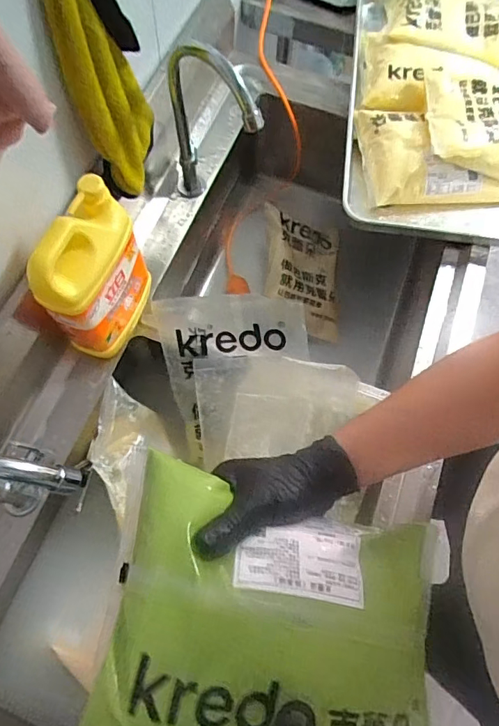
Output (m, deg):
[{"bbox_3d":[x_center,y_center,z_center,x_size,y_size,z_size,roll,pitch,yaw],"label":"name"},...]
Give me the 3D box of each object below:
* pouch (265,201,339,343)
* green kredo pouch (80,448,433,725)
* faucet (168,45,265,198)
[{"bbox_3d":[0.105,-0.185,0.927,0.165,0.042,0.249,17,63,-27],"label":"pouch"},{"bbox_3d":[0.020,0.188,0.341,0.238,0.071,0.183,13,68,2],"label":"green kredo pouch"},{"bbox_3d":[-0.054,-0.308,0.660,0.046,0.271,0.165,-38,74,-16],"label":"faucet"}]

